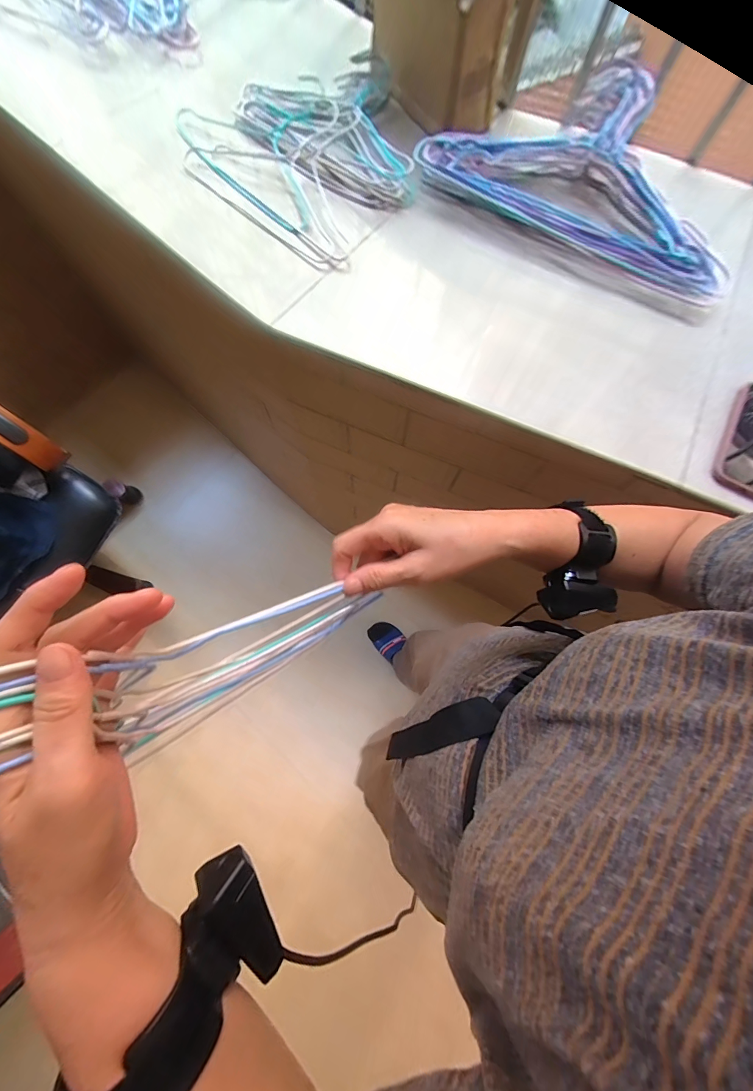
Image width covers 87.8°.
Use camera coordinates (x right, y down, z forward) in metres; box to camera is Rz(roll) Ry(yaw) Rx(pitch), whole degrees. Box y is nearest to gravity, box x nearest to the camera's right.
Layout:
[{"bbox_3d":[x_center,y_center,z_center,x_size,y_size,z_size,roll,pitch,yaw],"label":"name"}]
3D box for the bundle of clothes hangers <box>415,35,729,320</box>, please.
[{"bbox_3d":[0.294,-0.502,0.507,0.427,0.102,0.236,26,77,5],"label":"bundle of clothes hangers"}]

